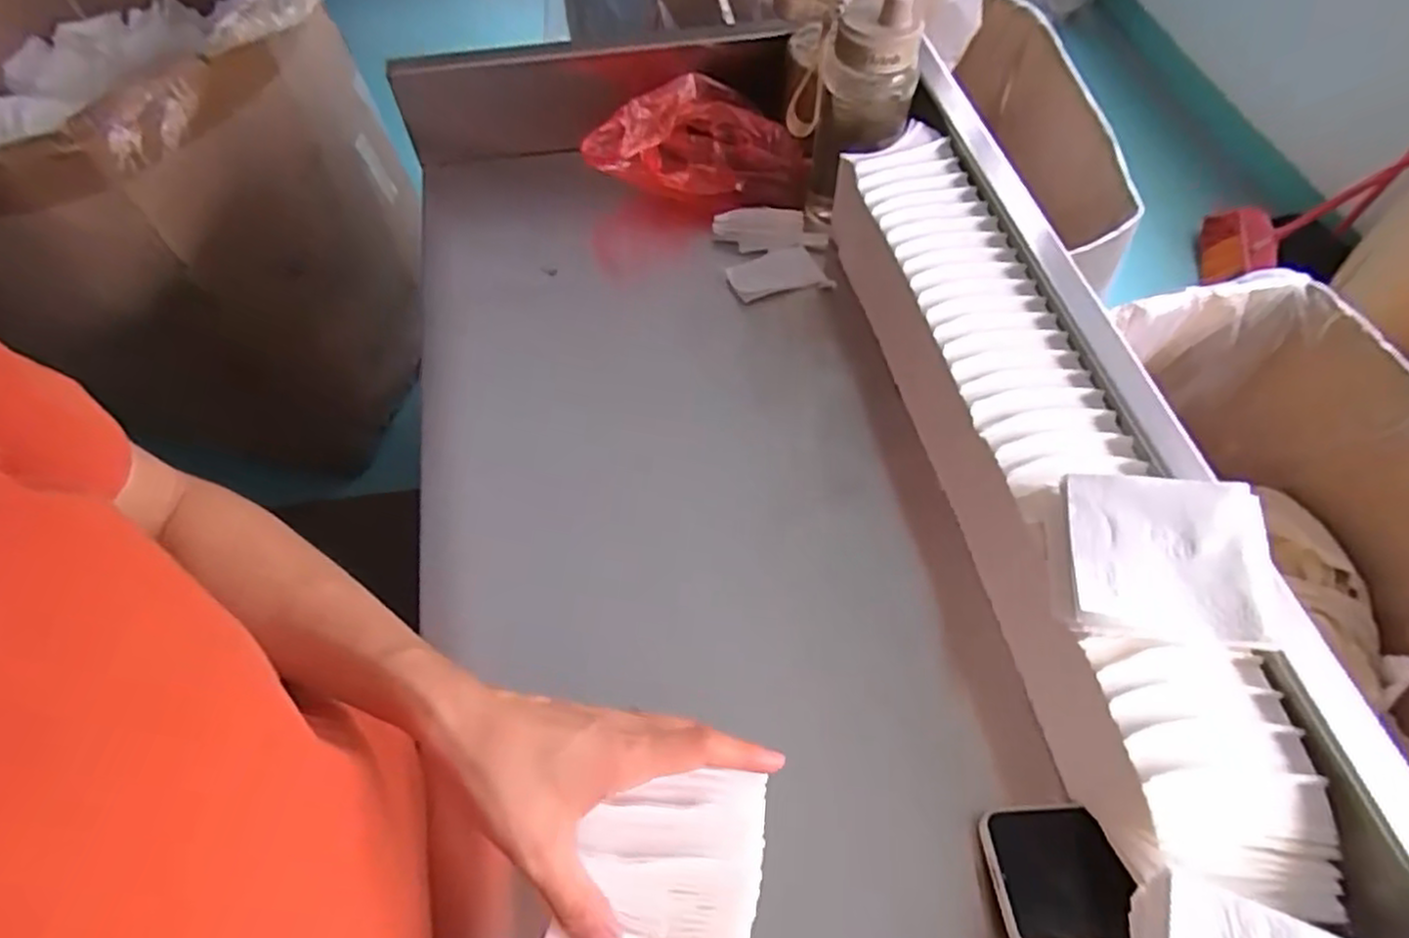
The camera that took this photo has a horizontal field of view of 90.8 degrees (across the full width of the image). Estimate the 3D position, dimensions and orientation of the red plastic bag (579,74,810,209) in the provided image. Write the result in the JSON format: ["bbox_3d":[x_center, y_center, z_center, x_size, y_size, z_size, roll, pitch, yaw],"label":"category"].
[{"bbox_3d":[-0.005,-0.316,0.680,0.211,0.103,0.119,5,60,3],"label":"red plastic bag"}]

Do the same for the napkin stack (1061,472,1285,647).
[{"bbox_3d":[0.263,0.051,0.391,0.110,0.022,0.091,3,67,10],"label":"napkin stack"}]

